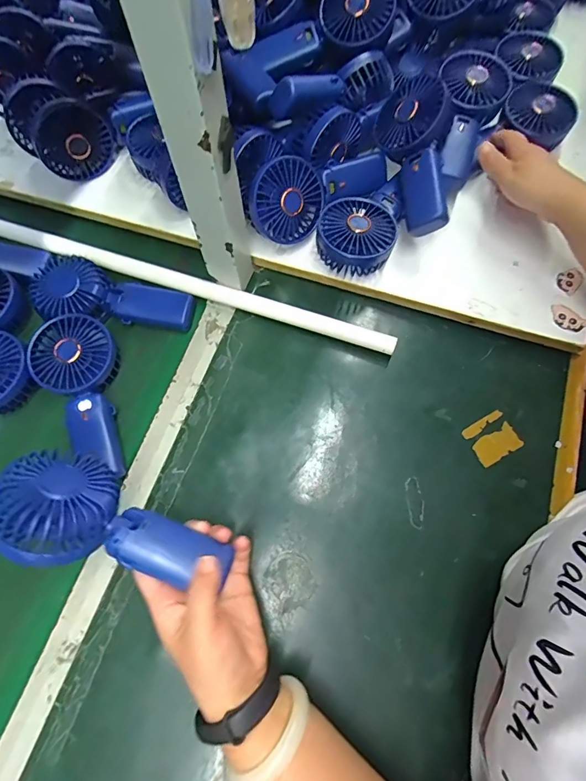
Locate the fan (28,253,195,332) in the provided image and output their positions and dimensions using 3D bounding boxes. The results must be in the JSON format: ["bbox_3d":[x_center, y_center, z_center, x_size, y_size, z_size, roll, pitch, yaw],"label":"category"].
[{"bbox_3d":[-0.207,-0.115,0.491,0.177,0.030,0.076,4,70,0],"label":"fan"}]

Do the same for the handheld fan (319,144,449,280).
[{"bbox_3d":[0.105,-0.195,0.473,0.159,0.065,0.091,-35,73,-10],"label":"handheld fan"}]

